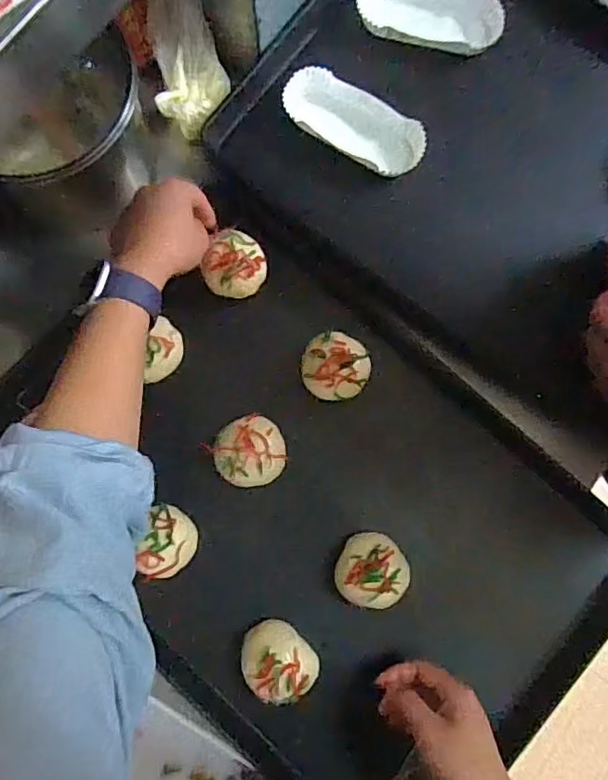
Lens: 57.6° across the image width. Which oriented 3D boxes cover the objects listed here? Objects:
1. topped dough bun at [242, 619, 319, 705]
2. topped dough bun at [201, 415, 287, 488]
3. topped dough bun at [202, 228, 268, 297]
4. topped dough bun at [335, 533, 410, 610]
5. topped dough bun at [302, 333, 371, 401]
[{"bbox_3d":[-0.025,0.255,0.513,0.074,0.043,0.062,42,83,3],"label":"topped dough bun"},{"bbox_3d":[-0.051,0.060,0.537,0.069,0.021,0.068,0,81,-2],"label":"topped dough bun"},{"bbox_3d":[-0.069,-0.129,0.568,0.059,0.022,0.065,24,83,-1],"label":"topped dough bun"},{"bbox_3d":[0.064,0.171,0.516,0.065,0.026,0.064,0,81,-2],"label":"topped dough bun"},{"bbox_3d":[0.033,-0.026,0.552,0.065,0.027,0.069,0,81,-2],"label":"topped dough bun"}]

